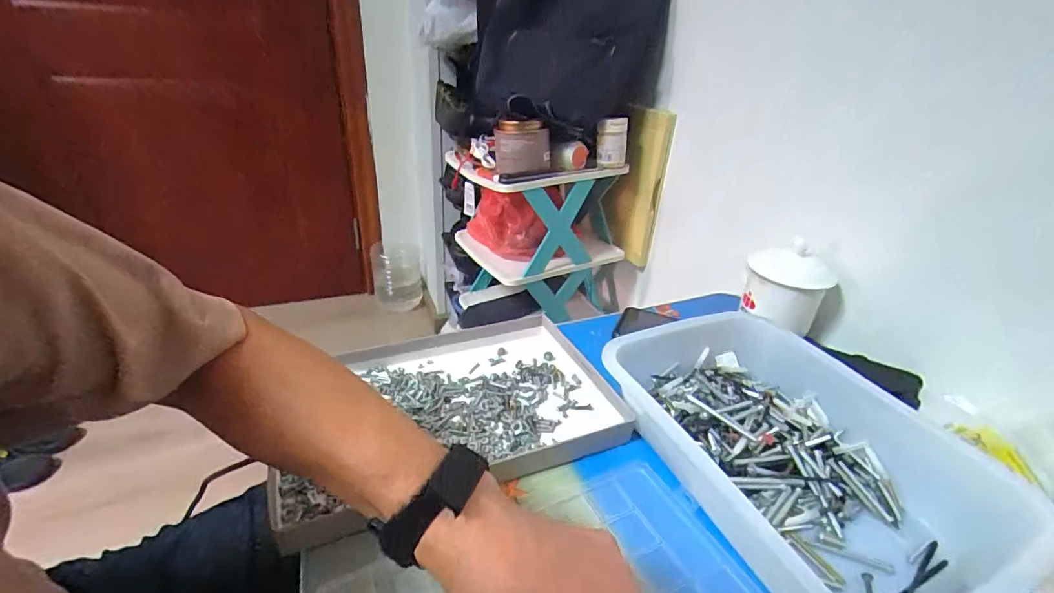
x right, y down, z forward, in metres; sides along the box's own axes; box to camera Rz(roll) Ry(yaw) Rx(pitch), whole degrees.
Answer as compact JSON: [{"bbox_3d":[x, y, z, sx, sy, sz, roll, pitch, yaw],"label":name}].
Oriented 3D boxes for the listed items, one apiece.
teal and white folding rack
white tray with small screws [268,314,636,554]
[{"bbox_3d":[0.018,-0.105,0.907,0.274,0.319,0.254,-13,33,-28],"label":"teal and white folding rack"},{"bbox_3d":[-0.072,0.102,0.435,0.292,0.029,0.192,-10,31,-23],"label":"white tray with small screws"}]

